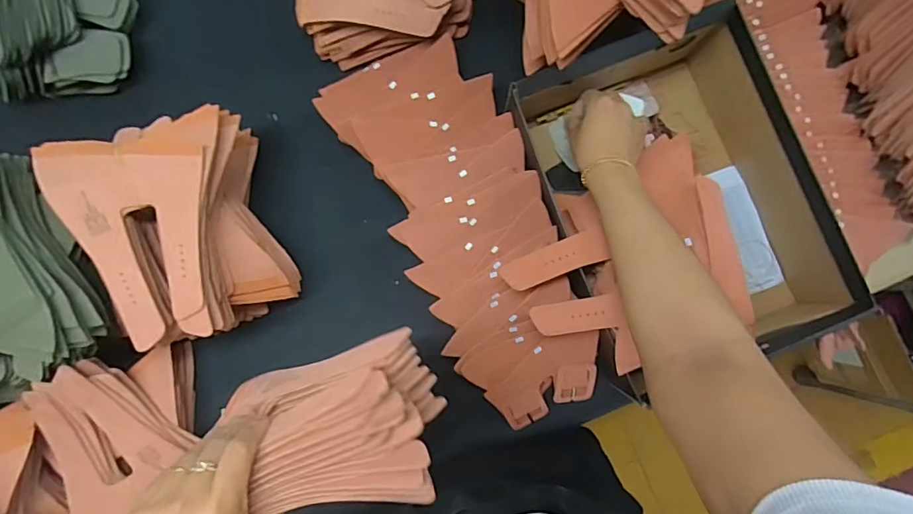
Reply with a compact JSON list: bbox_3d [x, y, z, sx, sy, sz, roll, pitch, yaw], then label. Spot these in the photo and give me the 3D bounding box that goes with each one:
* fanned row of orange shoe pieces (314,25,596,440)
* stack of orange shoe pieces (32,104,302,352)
[{"bbox_3d":[0.015,-0.032,0.551,0.169,0.061,0.436,-26,87,-2],"label":"fanned row of orange shoe pieces"},{"bbox_3d":[-0.268,-0.030,0.513,0.168,0.131,0.221,-26,87,-2],"label":"stack of orange shoe pieces"}]

